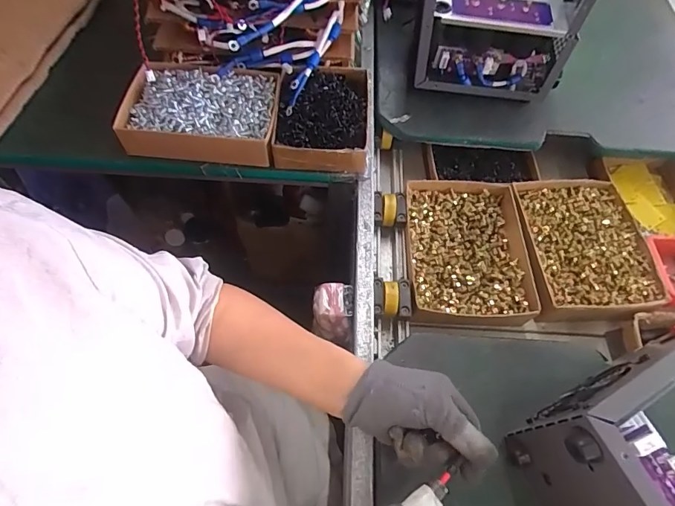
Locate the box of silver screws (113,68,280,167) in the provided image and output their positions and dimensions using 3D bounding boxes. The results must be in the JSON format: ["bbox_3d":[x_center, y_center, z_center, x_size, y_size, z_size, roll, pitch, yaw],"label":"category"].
[{"bbox_3d":[-0.195,-0.207,0.607,0.212,0.047,0.146,4,61,0],"label":"box of silver screws"}]

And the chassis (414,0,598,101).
[{"bbox_3d":[0.236,-0.354,0.630,0.231,0.186,0.157,5,61,0],"label":"chassis"}]

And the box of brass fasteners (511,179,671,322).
[{"bbox_3d":[0.358,-0.009,0.616,0.176,0.044,0.217,0,61,-3],"label":"box of brass fasteners"}]

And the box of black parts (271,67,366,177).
[{"bbox_3d":[-0.021,-0.206,0.616,0.133,0.046,0.179,3,61,-1],"label":"box of black parts"}]

